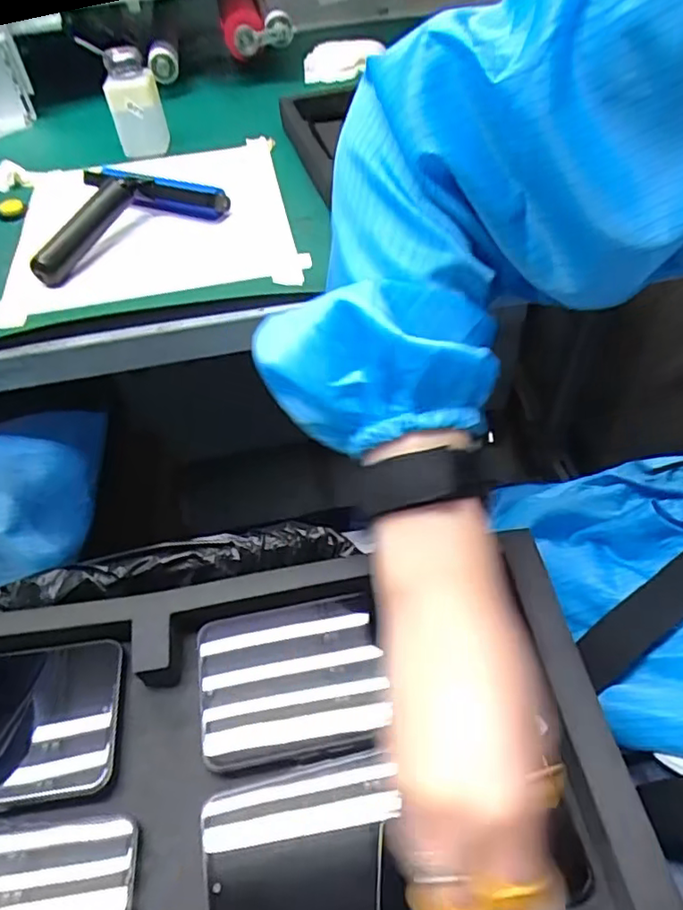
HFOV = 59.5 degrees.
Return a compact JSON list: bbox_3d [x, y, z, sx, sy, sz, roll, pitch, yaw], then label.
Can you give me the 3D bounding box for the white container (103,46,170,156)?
[{"bbox_3d":[-0.259,-0.443,0.751,0.062,0.112,0.046,-16,50,-9],"label":"white container"}]

